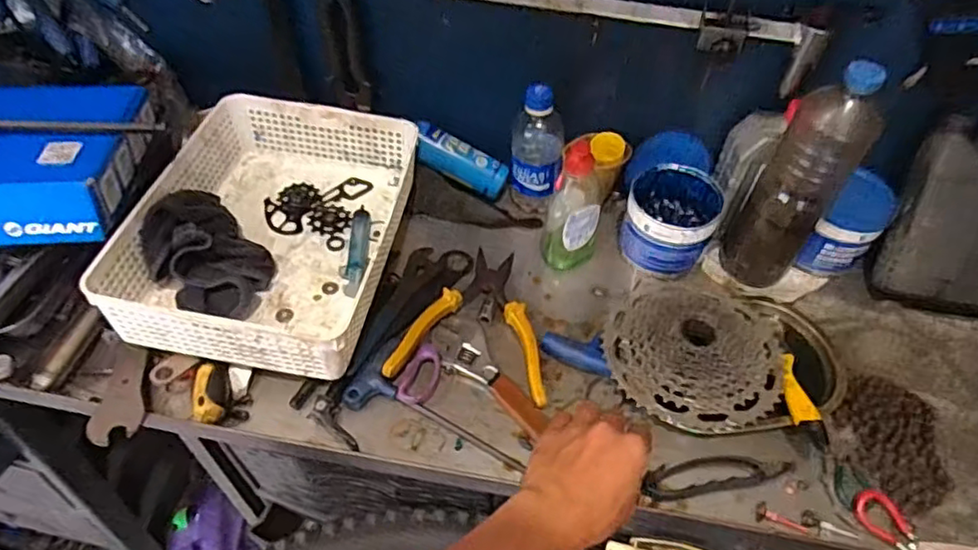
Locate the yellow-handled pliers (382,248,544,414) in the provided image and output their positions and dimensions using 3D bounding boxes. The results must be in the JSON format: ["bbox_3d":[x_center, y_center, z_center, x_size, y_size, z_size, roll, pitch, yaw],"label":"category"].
[{"bbox_3d":[-0.009,0.043,0.665,0.157,0.023,0.180,7,51,7],"label":"yellow-handled pliers"}]

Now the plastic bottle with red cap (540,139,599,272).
[{"bbox_3d":[0.094,-0.074,0.696,0.059,0.168,0.051,11,51,9],"label":"plastic bottle with red cap"}]

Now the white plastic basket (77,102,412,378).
[{"bbox_3d":[-0.227,-0.055,0.686,0.241,0.109,0.330,6,51,6],"label":"white plastic basket"}]

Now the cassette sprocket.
[{"bbox_3d":[0.206,0.071,0.625,0.174,0.042,0.174,14,52,12],"label":"cassette sprocket"}]

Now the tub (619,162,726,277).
[{"bbox_3d":[0.209,-0.064,0.715,0.101,0.080,0.106,16,52,13],"label":"tub"}]

